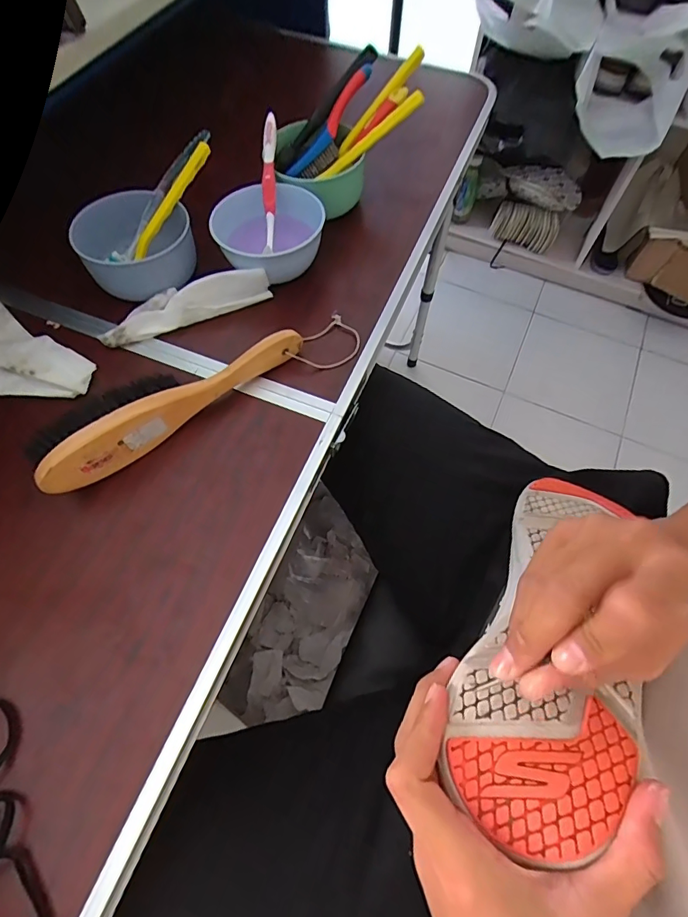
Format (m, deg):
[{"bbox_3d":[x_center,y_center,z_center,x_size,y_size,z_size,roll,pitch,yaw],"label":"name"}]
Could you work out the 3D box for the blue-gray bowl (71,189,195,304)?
[{"bbox_3d":[-0.202,-0.212,0.445,0.103,0.051,0.090,-20,66,-10],"label":"blue-gray bowl"}]

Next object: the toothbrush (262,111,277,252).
[{"bbox_3d":[-0.076,-0.285,0.460,0.015,0.022,0.142,0,92,-1],"label":"toothbrush"}]

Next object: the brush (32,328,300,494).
[{"bbox_3d":[-0.146,-0.055,0.383,0.231,0.036,0.046,-36,70,-17],"label":"brush"}]

